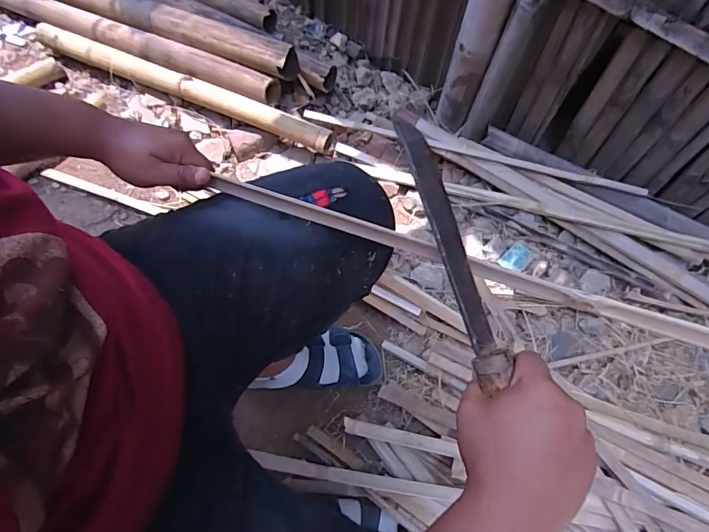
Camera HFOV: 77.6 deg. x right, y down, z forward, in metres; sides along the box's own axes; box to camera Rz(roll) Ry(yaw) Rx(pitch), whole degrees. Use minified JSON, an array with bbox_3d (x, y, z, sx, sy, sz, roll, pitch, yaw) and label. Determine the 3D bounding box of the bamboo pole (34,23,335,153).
[{"bbox_3d":[-0.405,-0.412,0.988,0.795,0.037,0.045,24,71,11],"label":"bamboo pole"}]

